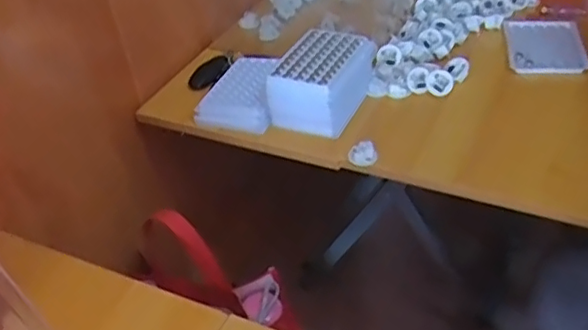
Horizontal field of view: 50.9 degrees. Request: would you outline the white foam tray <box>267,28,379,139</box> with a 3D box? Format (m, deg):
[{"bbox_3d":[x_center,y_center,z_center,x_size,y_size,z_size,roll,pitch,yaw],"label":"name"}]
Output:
[{"bbox_3d":[0.037,-0.108,0.767,0.099,0.068,0.144,16,45,25],"label":"white foam tray"}]

